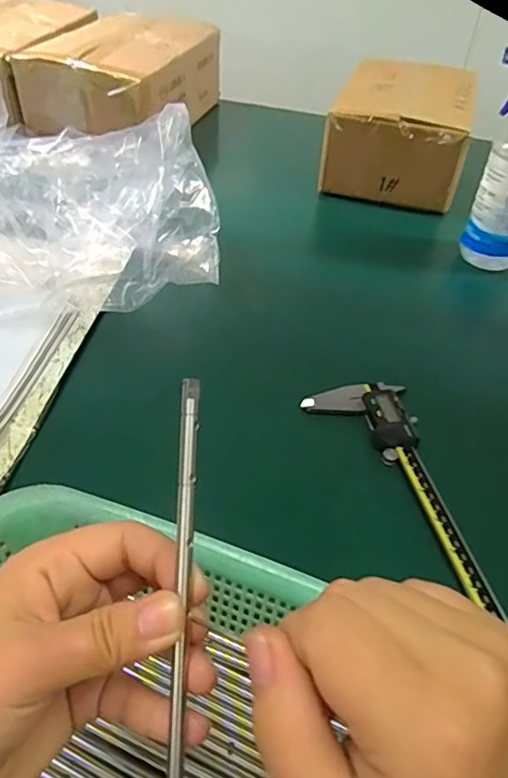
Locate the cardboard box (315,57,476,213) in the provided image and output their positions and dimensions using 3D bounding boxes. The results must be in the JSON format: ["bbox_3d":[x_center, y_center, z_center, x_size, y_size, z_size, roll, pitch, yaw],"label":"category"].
[{"bbox_3d":[0.200,-0.347,0.789,0.171,0.112,0.181,15,45,10],"label":"cardboard box"}]

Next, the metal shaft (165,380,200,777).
[{"bbox_3d":[-0.025,0.094,0.191,0.006,0.004,0.192,3,87,-2],"label":"metal shaft"}]

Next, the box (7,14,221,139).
[{"bbox_3d":[-0.191,-0.482,0.879,0.219,0.106,0.290,16,45,12],"label":"box"}]

